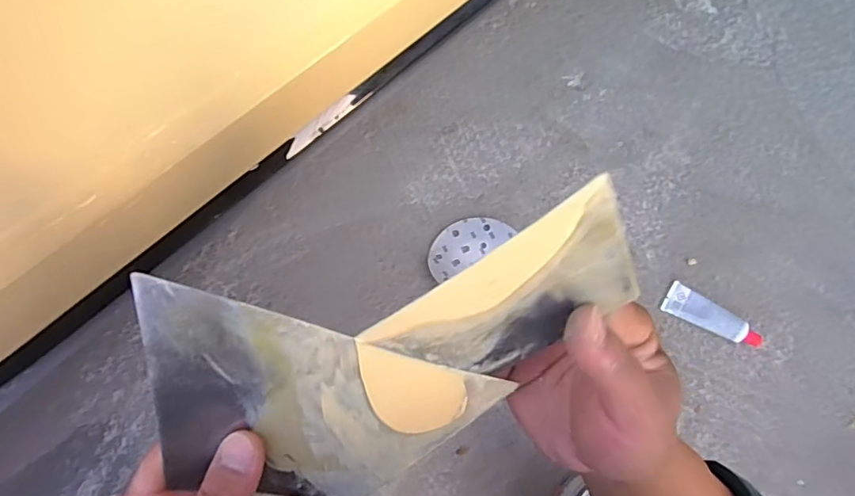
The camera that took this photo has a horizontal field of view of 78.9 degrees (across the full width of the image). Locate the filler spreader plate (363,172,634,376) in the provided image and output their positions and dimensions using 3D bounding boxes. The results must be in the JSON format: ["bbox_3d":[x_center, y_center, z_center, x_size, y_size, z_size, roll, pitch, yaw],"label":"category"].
[{"bbox_3d":[0.038,0.024,0.222,0.117,0.070,0.006,-36,40,28],"label":"filler spreader plate"}]

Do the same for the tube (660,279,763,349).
[{"bbox_3d":[0.380,0.091,0.691,0.119,0.022,0.042,30,75,10],"label":"tube"}]

